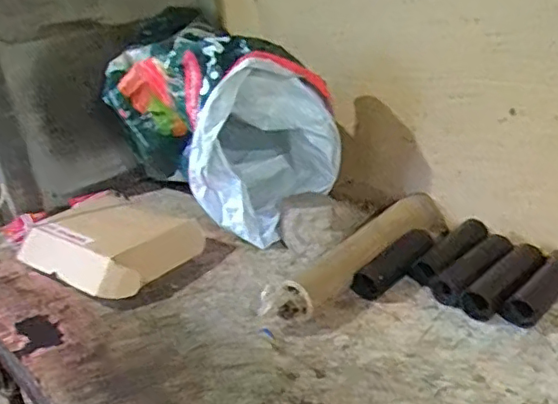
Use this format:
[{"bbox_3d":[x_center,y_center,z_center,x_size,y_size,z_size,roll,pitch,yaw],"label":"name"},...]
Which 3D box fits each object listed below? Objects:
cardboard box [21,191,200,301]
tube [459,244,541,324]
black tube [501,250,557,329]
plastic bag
[{"bbox_3d":[-0.325,0.077,1.189,0.315,0.093,0.278,14,32,37],"label":"cardboard box"},{"bbox_3d":[0.369,0.129,0.972,0.067,0.040,0.196,17,34,41],"label":"tube"},{"bbox_3d":[0.423,0.130,0.943,0.185,0.051,0.050,-25,31,-35],"label":"black tube"},{"bbox_3d":[-0.124,-0.166,1.290,0.370,0.389,0.506,-24,29,-37],"label":"plastic bag"}]

